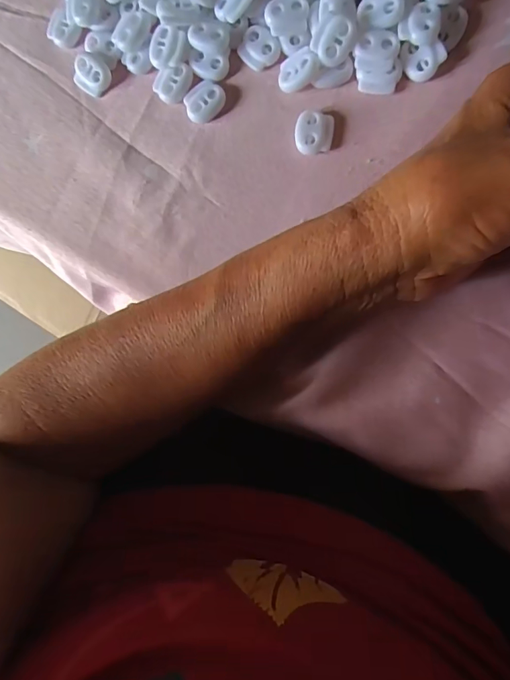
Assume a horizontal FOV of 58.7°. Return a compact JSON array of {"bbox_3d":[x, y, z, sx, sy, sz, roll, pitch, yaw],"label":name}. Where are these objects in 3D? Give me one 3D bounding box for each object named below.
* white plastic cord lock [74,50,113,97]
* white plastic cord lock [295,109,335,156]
[{"bbox_3d":[-0.090,-0.147,0.251,0.019,0.010,0.019,45,96,7],"label":"white plastic cord lock"},{"bbox_3d":[0.031,-0.107,0.233,0.018,0.006,0.022,8,91,10],"label":"white plastic cord lock"}]

